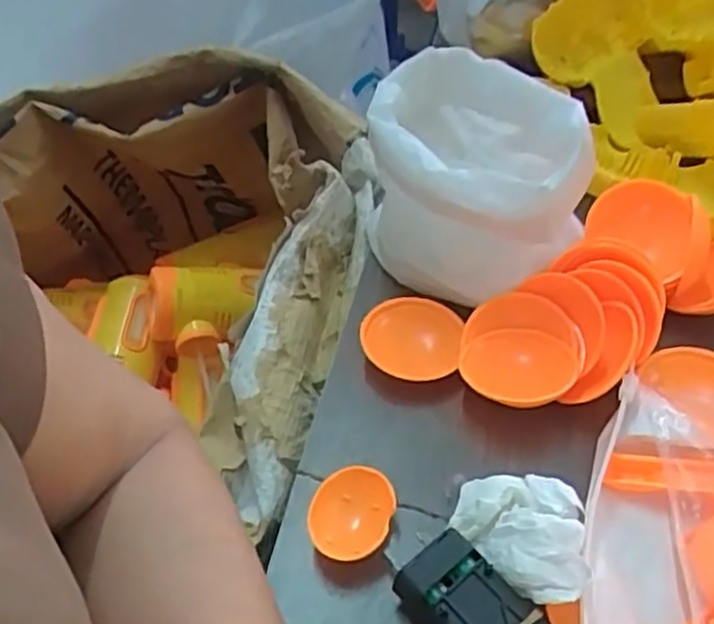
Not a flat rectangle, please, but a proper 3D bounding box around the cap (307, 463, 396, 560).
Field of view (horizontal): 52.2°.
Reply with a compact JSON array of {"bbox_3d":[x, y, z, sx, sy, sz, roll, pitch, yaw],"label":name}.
[{"bbox_3d":[-0.002,0.088,0.313,0.033,0.018,0.038,8,46,11],"label":"cap"}]

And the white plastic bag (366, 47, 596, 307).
[{"bbox_3d":[0.062,-0.075,0.396,0.109,0.082,0.128,4,45,6],"label":"white plastic bag"}]

